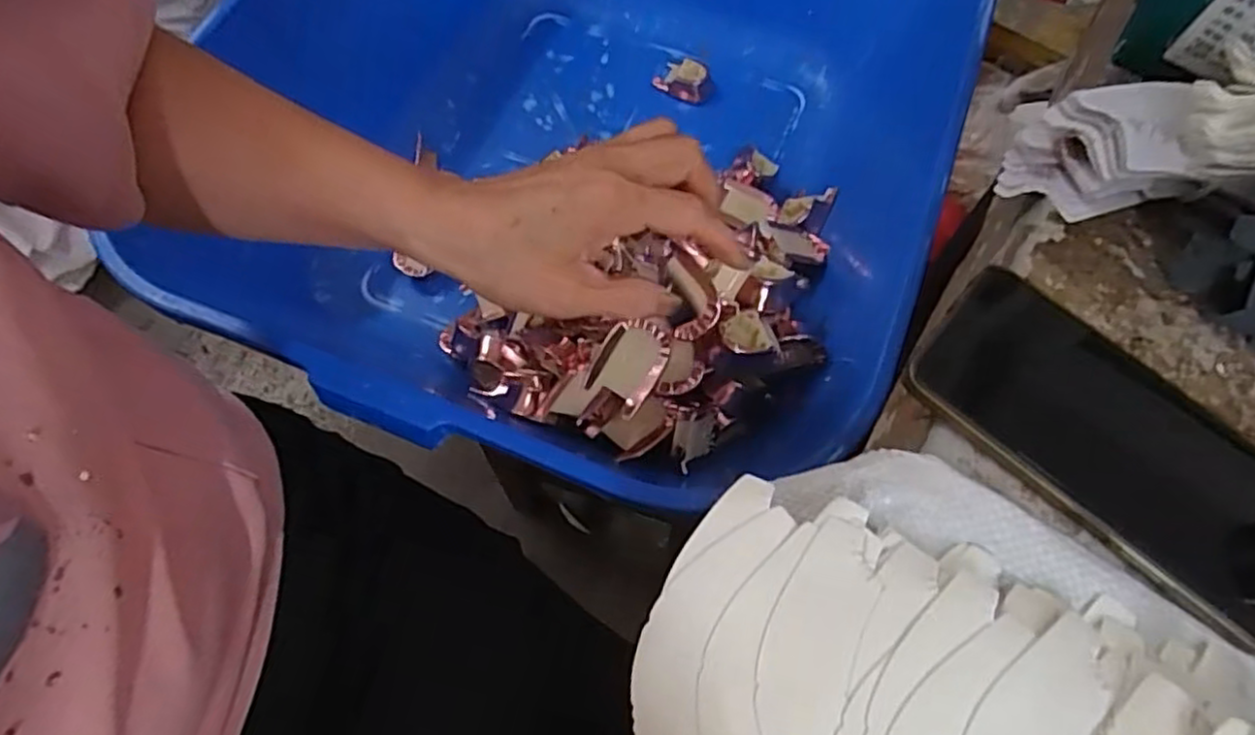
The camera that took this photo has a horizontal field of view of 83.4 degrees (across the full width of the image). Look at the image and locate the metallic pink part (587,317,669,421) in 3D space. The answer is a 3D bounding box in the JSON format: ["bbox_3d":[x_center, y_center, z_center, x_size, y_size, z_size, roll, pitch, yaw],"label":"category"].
[{"bbox_3d":[0.002,-0.001,0.414,0.040,0.012,0.050,29,91,-23],"label":"metallic pink part"}]

